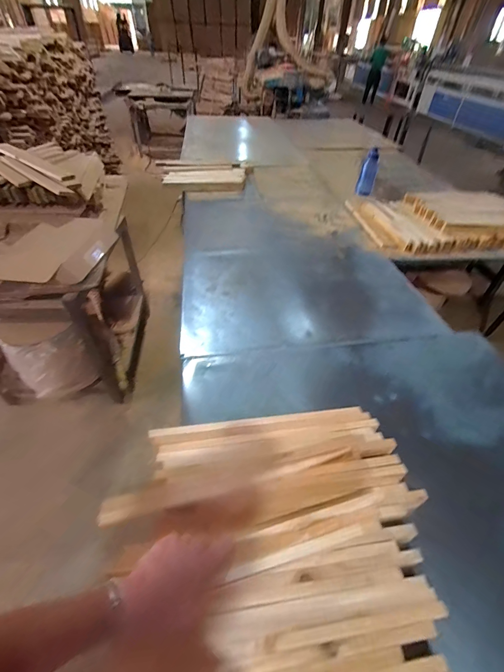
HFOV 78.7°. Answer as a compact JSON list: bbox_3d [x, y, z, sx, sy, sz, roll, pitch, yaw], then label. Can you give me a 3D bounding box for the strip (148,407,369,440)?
[{"bbox_3d":[0.020,0.210,0.741,0.509,0.021,0.036,-4,44,-7],"label":"strip"}]

